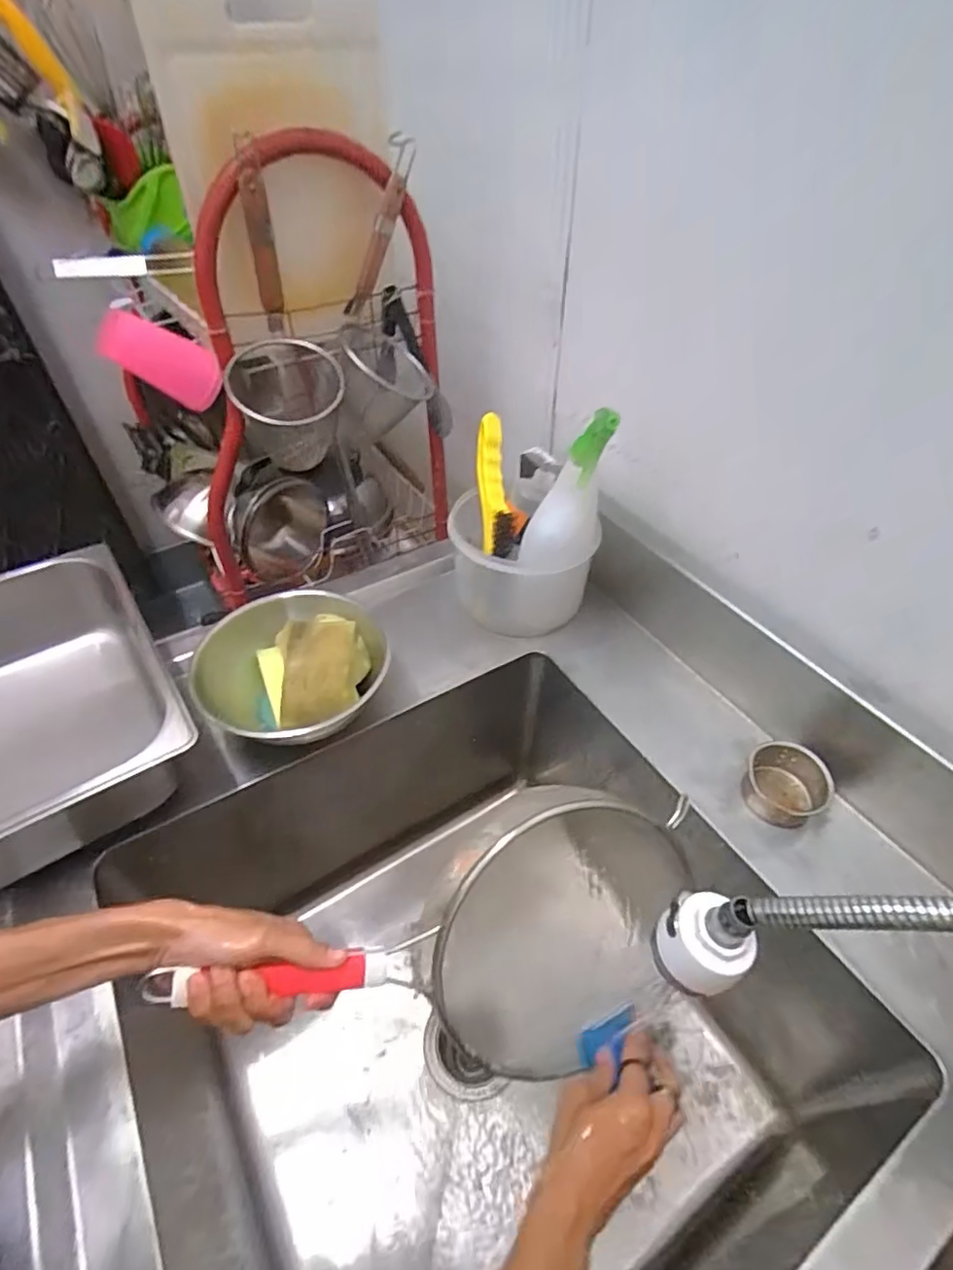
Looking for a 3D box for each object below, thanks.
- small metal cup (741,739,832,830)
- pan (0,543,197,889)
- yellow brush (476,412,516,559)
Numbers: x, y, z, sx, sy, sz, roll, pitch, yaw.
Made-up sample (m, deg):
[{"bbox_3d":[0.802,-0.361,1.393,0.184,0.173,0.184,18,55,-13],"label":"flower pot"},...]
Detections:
[{"bbox_3d":[0.292,0.144,0.562,0.085,0.045,0.074,-35,57,-30],"label":"small metal cup"},{"bbox_3d":[-0.422,0.083,0.558,0.249,0.128,0.324,-27,53,-24],"label":"pan"},{"bbox_3d":[0.020,-0.179,0.713,0.042,0.166,0.031,-6,4,-7],"label":"yellow brush"}]

